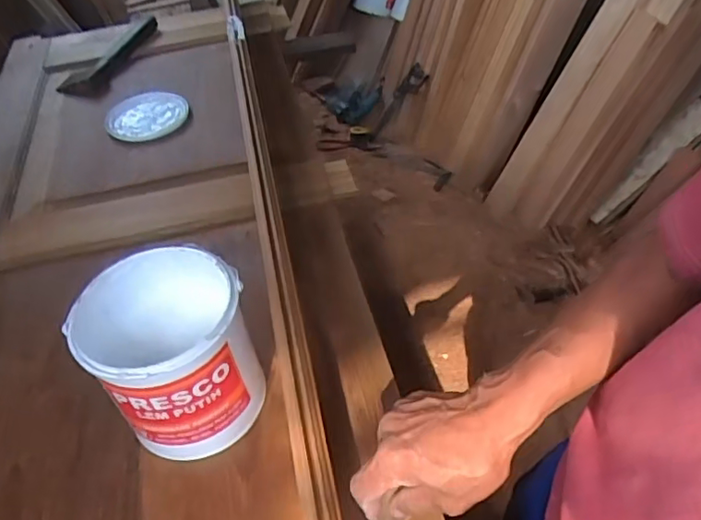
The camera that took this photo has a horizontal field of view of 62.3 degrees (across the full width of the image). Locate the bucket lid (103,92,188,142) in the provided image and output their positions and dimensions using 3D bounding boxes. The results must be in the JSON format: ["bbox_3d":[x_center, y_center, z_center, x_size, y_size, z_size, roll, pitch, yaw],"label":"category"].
[{"bbox_3d":[-0.447,-0.314,1.251,0.178,0.014,0.178,-2,46,2],"label":"bucket lid"}]

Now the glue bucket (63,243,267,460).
[{"bbox_3d":[-0.206,0.114,0.694,0.169,0.190,0.172,-2,46,2],"label":"glue bucket"}]

